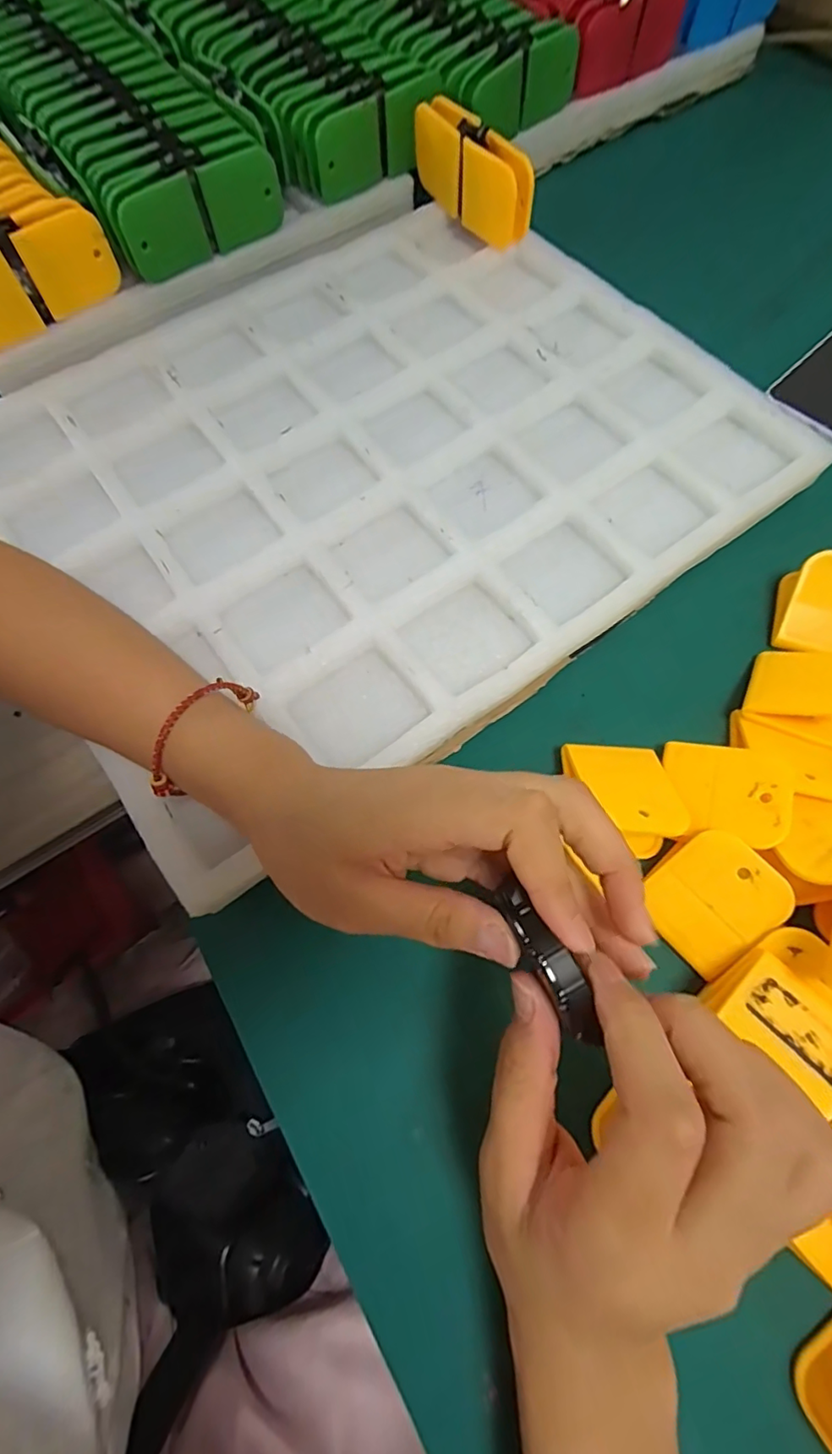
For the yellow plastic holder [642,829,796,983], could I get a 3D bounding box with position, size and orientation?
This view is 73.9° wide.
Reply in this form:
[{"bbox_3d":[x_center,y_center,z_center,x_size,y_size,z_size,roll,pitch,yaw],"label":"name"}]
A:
[{"bbox_3d":[0.131,0.076,0.246,0.055,0.006,0.048,-48,67,13],"label":"yellow plastic holder"}]

